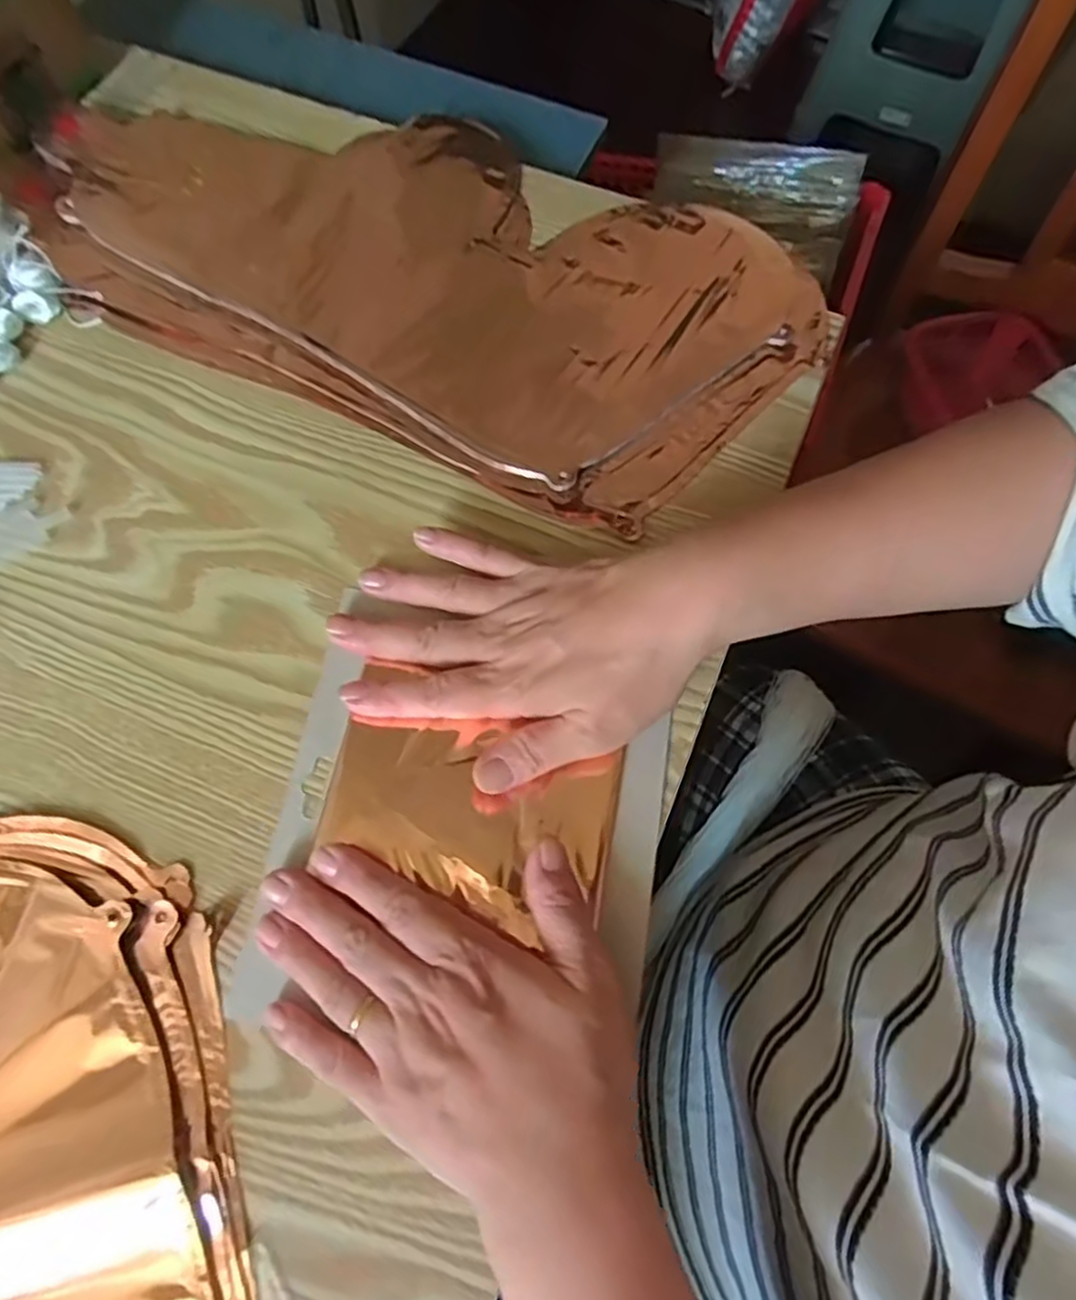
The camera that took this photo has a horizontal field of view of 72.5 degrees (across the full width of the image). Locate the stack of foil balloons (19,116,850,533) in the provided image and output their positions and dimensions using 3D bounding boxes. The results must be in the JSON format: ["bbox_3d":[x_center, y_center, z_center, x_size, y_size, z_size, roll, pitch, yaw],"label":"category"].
[{"bbox_3d":[-0.069,-0.222,0.420,0.437,0.017,0.214,25,72,10],"label":"stack of foil balloons"}]

